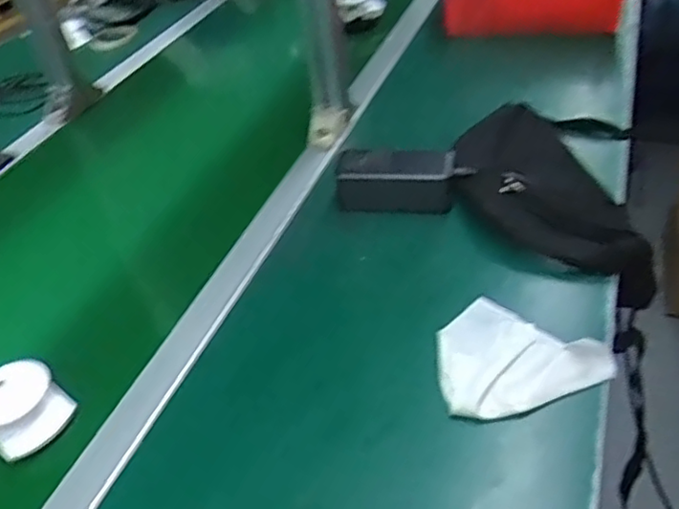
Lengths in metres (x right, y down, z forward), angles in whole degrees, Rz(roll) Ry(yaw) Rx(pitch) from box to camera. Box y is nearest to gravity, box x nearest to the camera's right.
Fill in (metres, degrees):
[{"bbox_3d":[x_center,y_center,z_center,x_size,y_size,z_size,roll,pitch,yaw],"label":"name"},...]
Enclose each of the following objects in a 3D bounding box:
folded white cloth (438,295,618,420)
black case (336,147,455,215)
[{"bbox_3d":[0.144,0.082,0.566,0.137,0.015,0.114,-18,41,-12],"label":"folded white cloth"},{"bbox_3d":[0.061,-0.085,0.715,0.126,0.059,0.047,4,41,14],"label":"black case"}]

